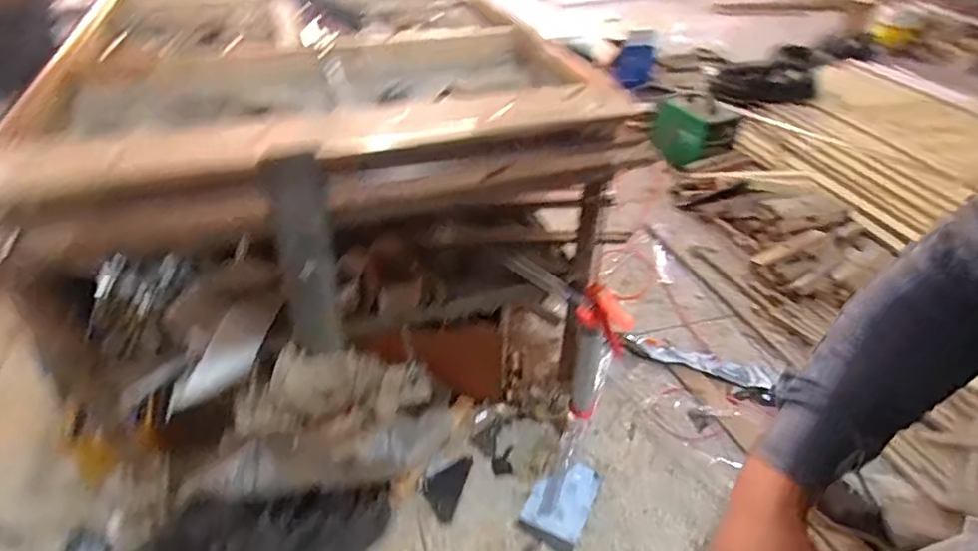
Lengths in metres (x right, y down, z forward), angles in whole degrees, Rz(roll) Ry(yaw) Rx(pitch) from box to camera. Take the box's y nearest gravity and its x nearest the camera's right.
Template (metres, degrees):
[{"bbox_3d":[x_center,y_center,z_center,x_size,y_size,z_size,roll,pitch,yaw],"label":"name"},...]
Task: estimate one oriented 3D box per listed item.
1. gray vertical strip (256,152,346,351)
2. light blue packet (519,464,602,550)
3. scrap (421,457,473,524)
[{"bbox_3d":[-0.288,-0.023,0.907,0.097,0.341,0.026,4,33,2],"label":"gray vertical strip"},{"bbox_3d":[0.182,0.565,1.472,0.145,0.025,0.239,17,39,20],"label":"light blue packet"},{"bbox_3d":[-0.109,0.525,1.482,0.098,0.015,0.181,27,40,2],"label":"scrap"}]

